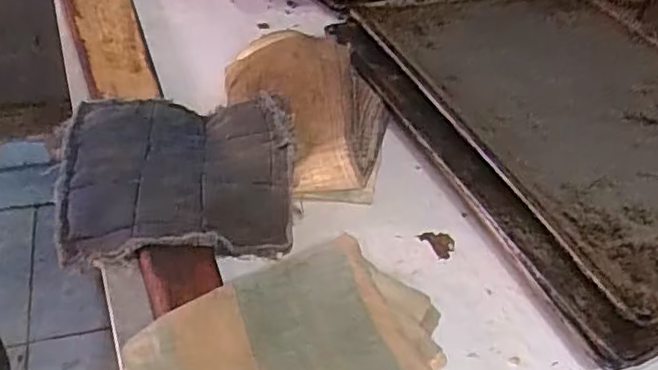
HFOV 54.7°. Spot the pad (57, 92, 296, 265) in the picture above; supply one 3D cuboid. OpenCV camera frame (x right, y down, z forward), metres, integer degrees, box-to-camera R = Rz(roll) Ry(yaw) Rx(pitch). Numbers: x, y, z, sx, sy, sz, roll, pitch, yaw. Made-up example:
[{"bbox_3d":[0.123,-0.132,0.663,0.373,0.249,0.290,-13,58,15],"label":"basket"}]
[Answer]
[{"bbox_3d":[-0.120,-0.012,0.511,0.178,0.029,0.167,-1,44,-8],"label":"pad"}]

